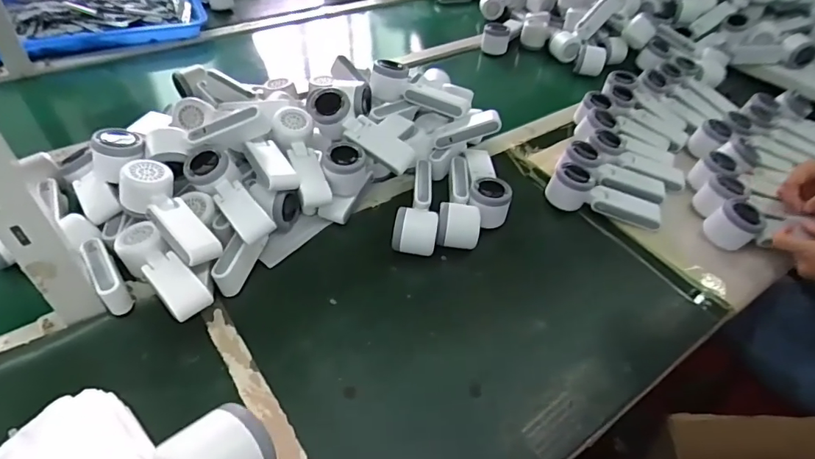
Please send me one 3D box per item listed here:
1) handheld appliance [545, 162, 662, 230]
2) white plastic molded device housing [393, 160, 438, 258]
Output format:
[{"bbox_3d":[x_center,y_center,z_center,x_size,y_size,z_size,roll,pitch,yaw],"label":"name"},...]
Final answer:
[{"bbox_3d":[0.287,-0.048,0.699,0.160,0.064,0.051,16,47,10],"label":"handheld appliance"},{"bbox_3d":[0.012,-0.034,0.668,0.057,0.055,0.165,4,46,-2],"label":"white plastic molded device housing"}]

